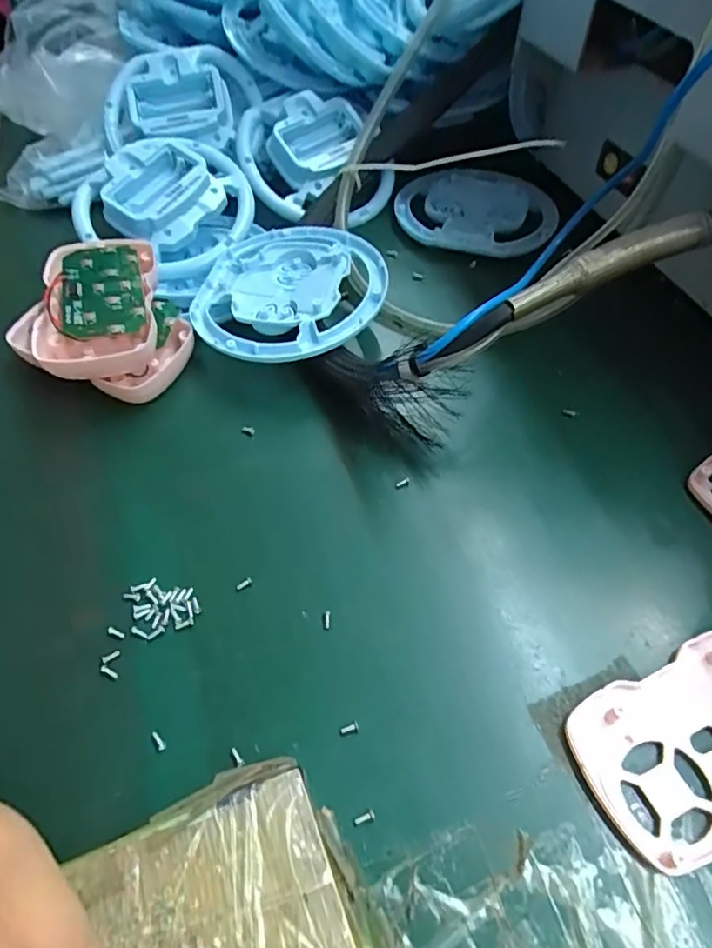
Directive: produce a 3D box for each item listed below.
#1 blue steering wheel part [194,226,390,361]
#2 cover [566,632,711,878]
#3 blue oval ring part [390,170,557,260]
[{"bbox_3d":[-0.036,-0.098,0.313,0.102,0.024,0.102,0,55,0],"label":"blue steering wheel part"},{"bbox_3d":[0.120,0.091,0.197,0.086,0.010,0.054,-23,58,-13],"label":"cover"},{"bbox_3d":[0.081,-0.174,0.374,0.104,0.019,0.078,1,56,2],"label":"blue oval ring part"}]

